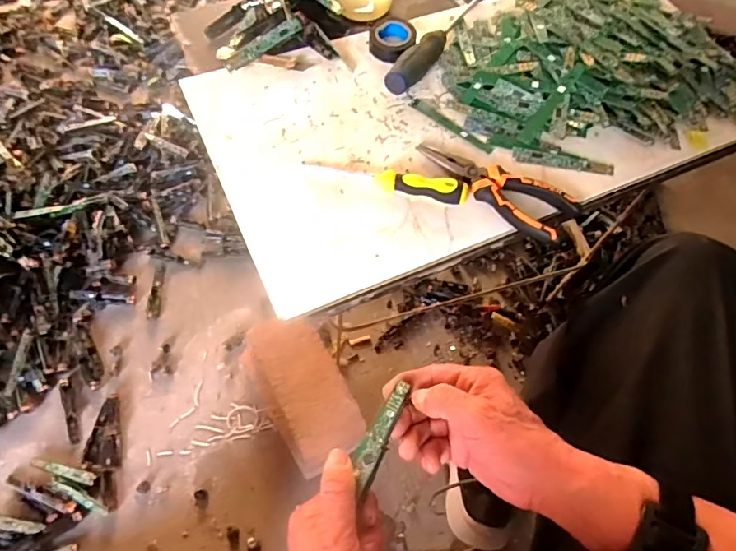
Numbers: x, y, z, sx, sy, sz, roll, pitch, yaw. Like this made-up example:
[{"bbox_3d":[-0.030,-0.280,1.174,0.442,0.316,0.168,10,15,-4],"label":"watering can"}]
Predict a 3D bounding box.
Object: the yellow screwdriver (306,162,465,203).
[{"bbox_3d":[0.018,-0.095,0.466,0.152,0.021,0.025,19,62,7],"label":"yellow screwdriver"}]

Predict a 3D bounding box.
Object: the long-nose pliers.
[{"bbox_3d":[0.120,-0.087,0.473,0.156,0.017,0.051,34,65,14],"label":"long-nose pliers"}]

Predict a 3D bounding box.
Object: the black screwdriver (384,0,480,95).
[{"bbox_3d":[0.088,-0.275,0.553,0.025,0.027,0.228,31,64,13],"label":"black screwdriver"}]

